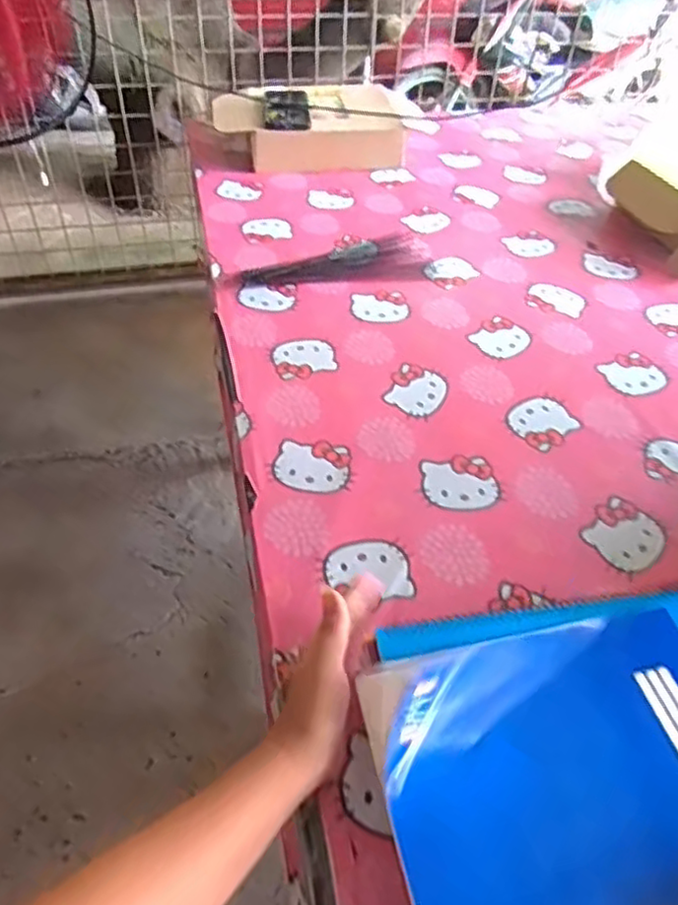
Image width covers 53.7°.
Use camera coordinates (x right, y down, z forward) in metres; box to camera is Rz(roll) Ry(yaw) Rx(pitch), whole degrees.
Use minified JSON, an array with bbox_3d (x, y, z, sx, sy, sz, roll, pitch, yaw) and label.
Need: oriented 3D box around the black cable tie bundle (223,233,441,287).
[{"bbox_3d":[-0.012,-0.274,0.968,0.295,0.008,0.118,-8,47,-11],"label":"black cable tie bundle"}]

